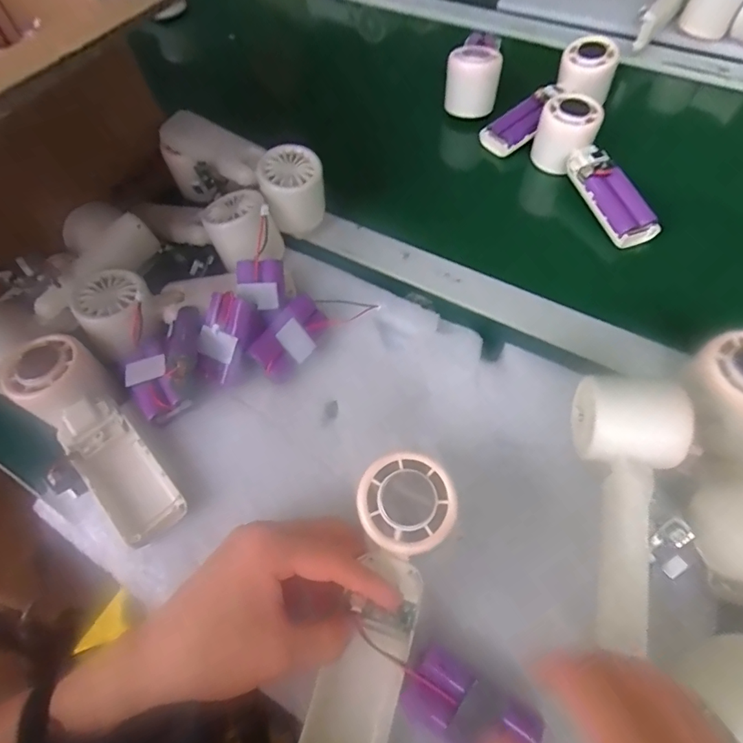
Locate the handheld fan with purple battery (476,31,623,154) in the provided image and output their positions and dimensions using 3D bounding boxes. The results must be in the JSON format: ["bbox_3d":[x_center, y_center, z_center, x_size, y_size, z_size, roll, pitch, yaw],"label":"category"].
[{"bbox_3d":[0.191,-0.288,0.503,0.163,0.043,0.049,-39,64,-4],"label":"handheld fan with purple battery"}]

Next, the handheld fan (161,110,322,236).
[{"bbox_3d":[-0.124,-0.176,0.433,0.168,0.064,0.063,18,63,16],"label":"handheld fan"}]

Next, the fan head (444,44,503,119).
[{"bbox_3d":[0.109,-0.317,0.513,0.056,0.064,0.041,-10,43,-15],"label":"fan head"}]

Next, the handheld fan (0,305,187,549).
[{"bbox_3d":[-0.198,0.040,0.333,0.057,0.054,0.182,-41,81,-18],"label":"handheld fan"}]

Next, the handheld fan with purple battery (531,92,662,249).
[{"bbox_3d":[0.213,-0.192,0.441,0.045,0.056,0.155,-20,60,-6],"label":"handheld fan with purple battery"}]

